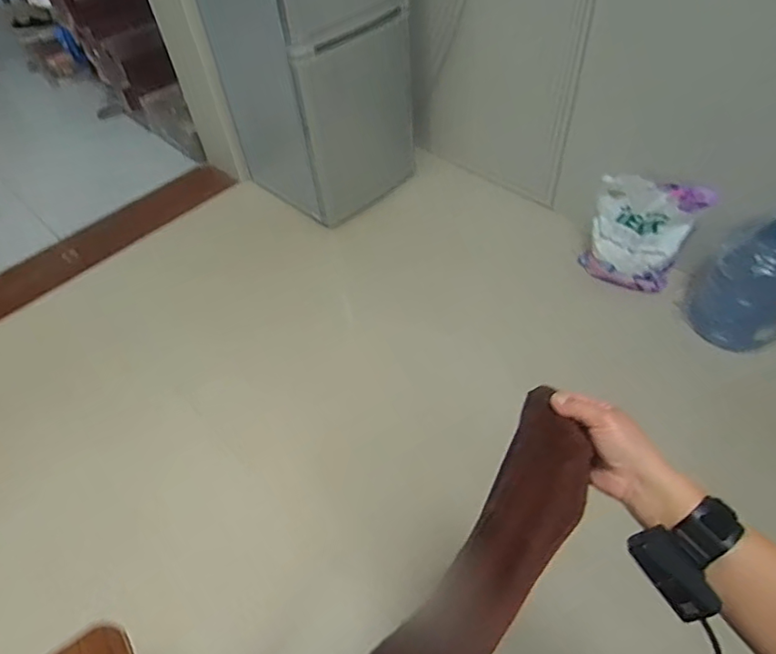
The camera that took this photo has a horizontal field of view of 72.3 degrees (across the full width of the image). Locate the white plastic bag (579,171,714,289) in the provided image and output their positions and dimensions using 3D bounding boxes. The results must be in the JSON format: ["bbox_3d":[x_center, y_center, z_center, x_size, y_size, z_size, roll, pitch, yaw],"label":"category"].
[{"bbox_3d":[0.794,-0.279,1.709,0.289,0.441,0.084,24,56,22],"label":"white plastic bag"}]

